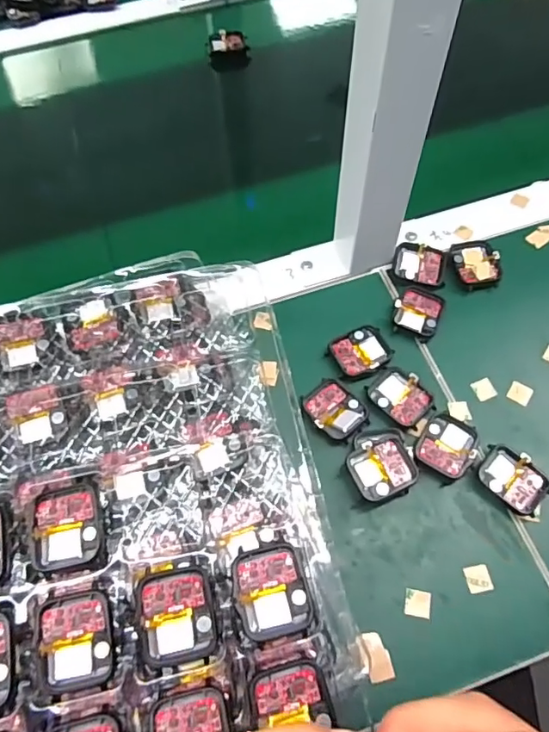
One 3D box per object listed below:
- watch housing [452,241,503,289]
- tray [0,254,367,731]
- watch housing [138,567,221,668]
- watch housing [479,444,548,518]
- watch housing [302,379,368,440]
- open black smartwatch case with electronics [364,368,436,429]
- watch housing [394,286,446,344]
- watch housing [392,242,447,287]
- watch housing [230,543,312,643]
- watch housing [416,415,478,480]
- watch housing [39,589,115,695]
[{"bbox_3d":[0.171,-0.086,0.439,0.037,0.009,0.047,-6,63,-1],"label":"watch housing"},{"bbox_3d":[-0.115,0.078,0.289,0.271,0.024,0.298,-16,63,-6],"label":"tray"},{"bbox_3d":[-0.049,0.126,0.262,0.038,0.006,0.043,-6,74,-13],"label":"watch housing"},{"bbox_3d":[0.165,0.079,0.357,0.046,0.009,0.036,38,70,19],"label":"watch housing"},{"bbox_3d":[0.045,0.031,0.379,0.038,0.007,0.044,-40,68,-17],"label":"watch housing"},{"bbox_3d":[0.094,0.022,0.383,0.036,0.005,0.046,-40,68,-17],"label":"open black smartwatch case with electronics"},{"bbox_3d":[0.117,-0.045,0.419,0.036,0.006,0.047,20,65,12],"label":"watch housing"},{"bbox_3d":[0.123,-0.087,0.437,0.044,0.007,0.038,6,63,5],"label":"watch housing"},{"bbox_3d":[-0.002,0.117,0.269,0.036,0.008,0.043,-15,63,-5],"label":"watch housing"},{"bbox_3d":[0.124,0.057,0.369,0.038,0.007,0.042,28,67,15],"label":"watch housing"},{"bbox_3d":[-0.099,0.138,0.260,0.035,0.011,0.043,-10,63,-3],"label":"watch housing"}]

